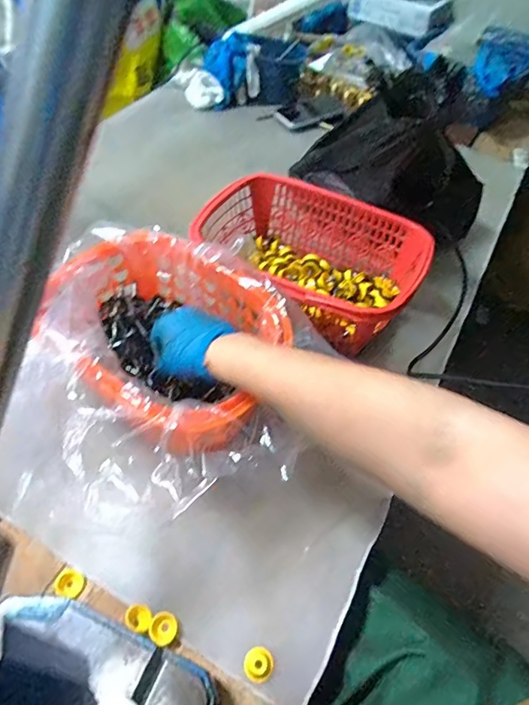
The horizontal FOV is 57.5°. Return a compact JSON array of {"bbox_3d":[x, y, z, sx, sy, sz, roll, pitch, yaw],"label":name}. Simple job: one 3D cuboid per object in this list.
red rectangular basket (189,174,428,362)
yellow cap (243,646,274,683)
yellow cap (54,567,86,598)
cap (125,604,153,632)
[{"bbox_3d":[0.055,-0.117,0.630,0.278,0.097,0.195,27,55,17],"label":"red rectangular basket"},{"bbox_3d":[-0.005,0.269,0.417,0.025,0.011,0.025,2,51,-2],"label":"yellow cap"},{"bbox_3d":[-0.185,0.221,0.461,0.029,0.010,0.024,13,52,7],"label":"yellow cap"},{"bbox_3d":[-0.114,0.239,0.436,0.023,0.013,0.021,2,51,-2],"label":"cap"}]

